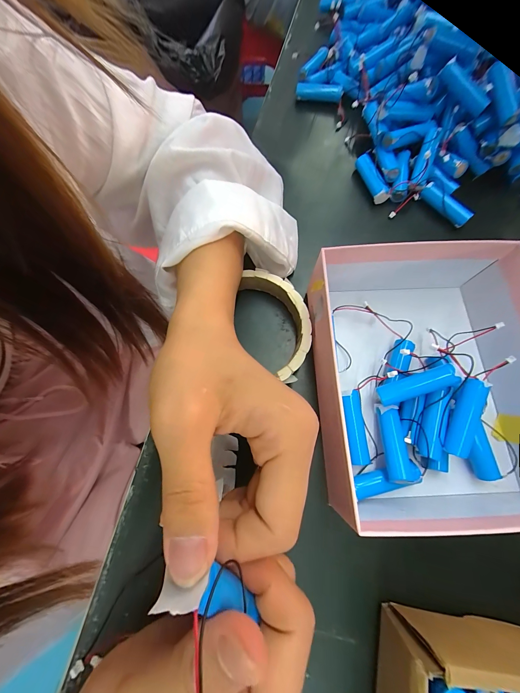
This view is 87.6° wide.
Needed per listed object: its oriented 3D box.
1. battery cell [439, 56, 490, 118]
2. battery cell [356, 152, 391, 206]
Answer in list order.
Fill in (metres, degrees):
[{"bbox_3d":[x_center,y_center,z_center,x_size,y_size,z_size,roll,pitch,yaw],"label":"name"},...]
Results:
[{"bbox_3d":[0.178,-0.223,0.236,0.052,0.016,0.014,37,74,-11],"label":"battery cell"},{"bbox_3d":[0.106,-0.160,0.256,0.015,0.016,0.048,-14,73,-6],"label":"battery cell"}]

